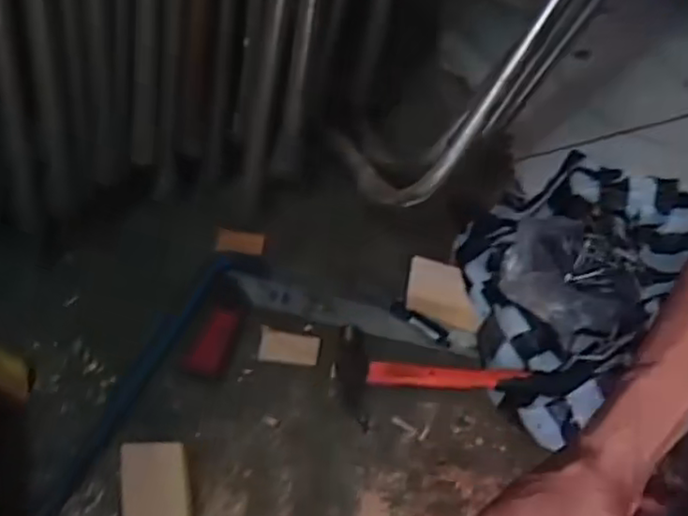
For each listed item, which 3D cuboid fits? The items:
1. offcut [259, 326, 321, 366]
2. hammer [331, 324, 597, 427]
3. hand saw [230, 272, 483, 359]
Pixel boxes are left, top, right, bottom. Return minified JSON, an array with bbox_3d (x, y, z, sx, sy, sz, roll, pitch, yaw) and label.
[{"bbox_3d":[-0.054,0.088,0.664,0.059,0.010,0.032,6,53,8],"label":"offcut"},{"bbox_3d":[0.112,0.114,0.626,0.237,0.026,0.084,3,53,6],"label":"hammer"},{"bbox_3d":[0.005,0.055,0.694,0.266,0.008,0.041,12,54,12],"label":"hand saw"}]

